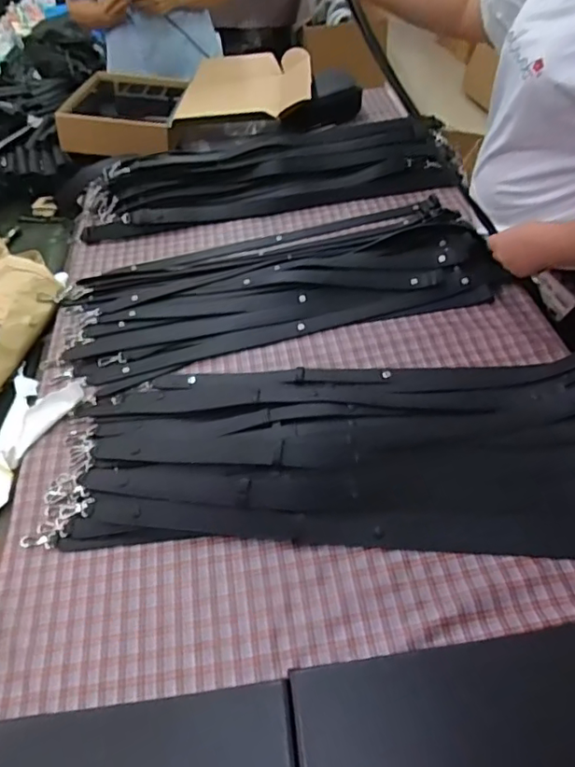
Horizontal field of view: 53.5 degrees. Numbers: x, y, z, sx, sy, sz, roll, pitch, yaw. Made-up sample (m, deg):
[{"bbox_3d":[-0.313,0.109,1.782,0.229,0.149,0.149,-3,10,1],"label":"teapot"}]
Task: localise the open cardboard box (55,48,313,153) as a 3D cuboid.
[{"bbox_3d":[-0.229,-0.696,1.384,0.563,0.094,0.414,-3,47,3],"label":"open cardboard box"}]

